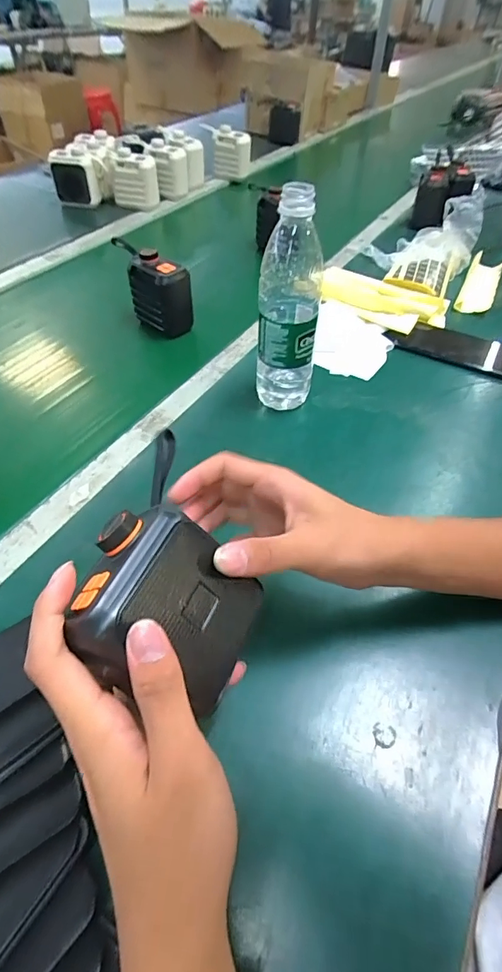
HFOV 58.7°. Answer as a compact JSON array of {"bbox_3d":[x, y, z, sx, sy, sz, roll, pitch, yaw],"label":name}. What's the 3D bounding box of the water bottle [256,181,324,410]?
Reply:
[{"bbox_3d":[0.040,-0.187,0.474,0.063,0.226,0.062,6,49,4],"label":"water bottle"}]

